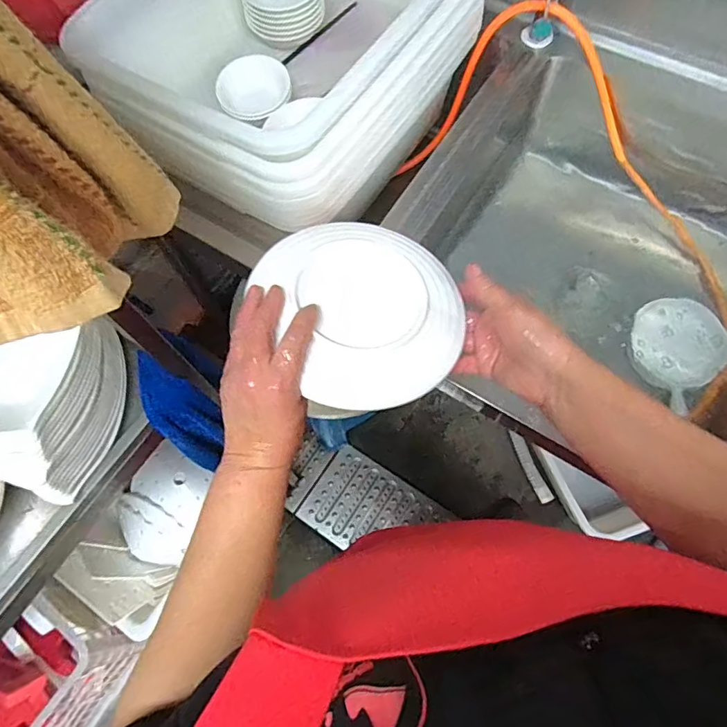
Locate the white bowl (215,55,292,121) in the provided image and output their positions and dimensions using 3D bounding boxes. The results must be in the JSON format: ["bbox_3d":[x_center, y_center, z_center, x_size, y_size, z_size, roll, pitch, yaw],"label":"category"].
[{"bbox_3d":[-0.163,-0.411,0.740,0.109,0.043,0.107,-1,68,2],"label":"white bowl"}]

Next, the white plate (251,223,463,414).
[{"bbox_3d":[0.003,-0.054,0.445,0.166,0.035,0.185,-28,84,-18],"label":"white plate"}]

